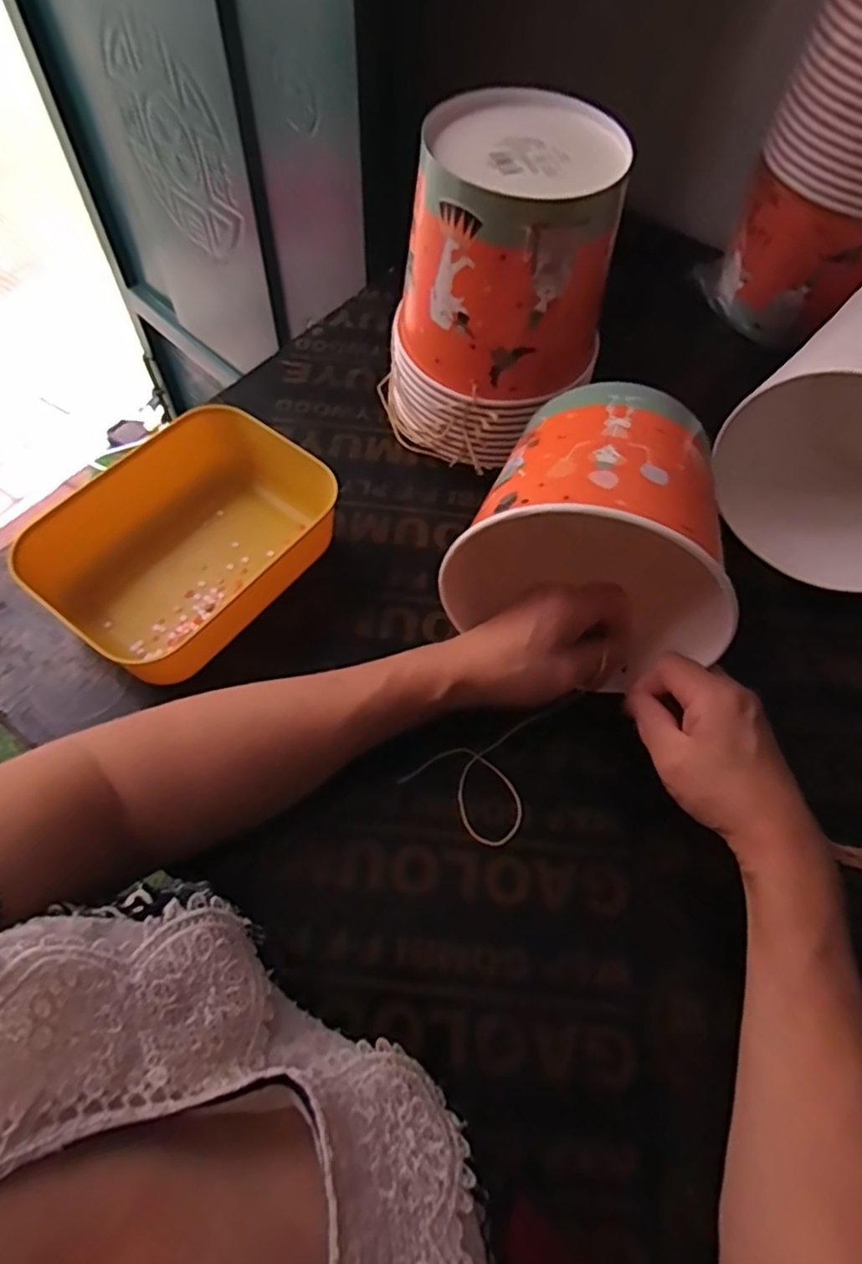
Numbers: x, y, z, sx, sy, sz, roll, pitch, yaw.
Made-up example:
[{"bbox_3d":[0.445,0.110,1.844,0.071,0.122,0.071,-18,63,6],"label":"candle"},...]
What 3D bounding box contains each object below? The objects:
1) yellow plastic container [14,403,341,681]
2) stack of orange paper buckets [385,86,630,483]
[{"bbox_3d":[-0.160,-0.059,0.441,0.142,0.064,0.190,38,66,15],"label":"yellow plastic container"},{"bbox_3d":[0.046,-0.242,0.471,0.138,0.197,0.145,39,67,15],"label":"stack of orange paper buckets"}]

